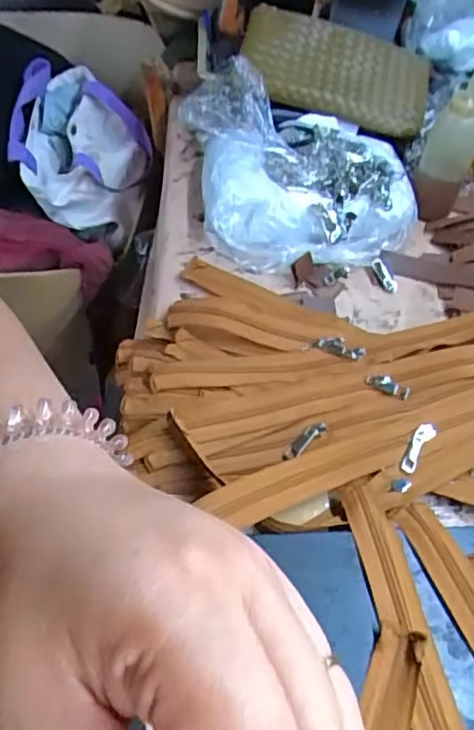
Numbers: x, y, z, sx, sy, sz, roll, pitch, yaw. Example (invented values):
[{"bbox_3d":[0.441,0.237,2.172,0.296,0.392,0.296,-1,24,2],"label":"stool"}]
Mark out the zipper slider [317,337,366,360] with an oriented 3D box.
[{"bbox_3d":[0.089,-0.015,0.522,0.039,0.008,0.016,25,55,14],"label":"zipper slider"}]

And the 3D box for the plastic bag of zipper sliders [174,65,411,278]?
[{"bbox_3d":[0.064,-0.195,0.607,0.214,0.092,0.189,-8,54,-10],"label":"plastic bag of zipper sliders"}]

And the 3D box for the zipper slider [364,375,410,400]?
[{"bbox_3d":[0.121,0.016,0.490,0.035,0.007,0.014,30,57,17],"label":"zipper slider"}]

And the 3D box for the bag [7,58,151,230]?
[{"bbox_3d":[-0.207,-0.295,0.821,0.171,0.108,0.197,-5,54,-8],"label":"bag"}]

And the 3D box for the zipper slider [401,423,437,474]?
[{"bbox_3d":[0.135,0.062,0.458,0.014,0.004,0.043,29,70,17],"label":"zipper slider"}]

